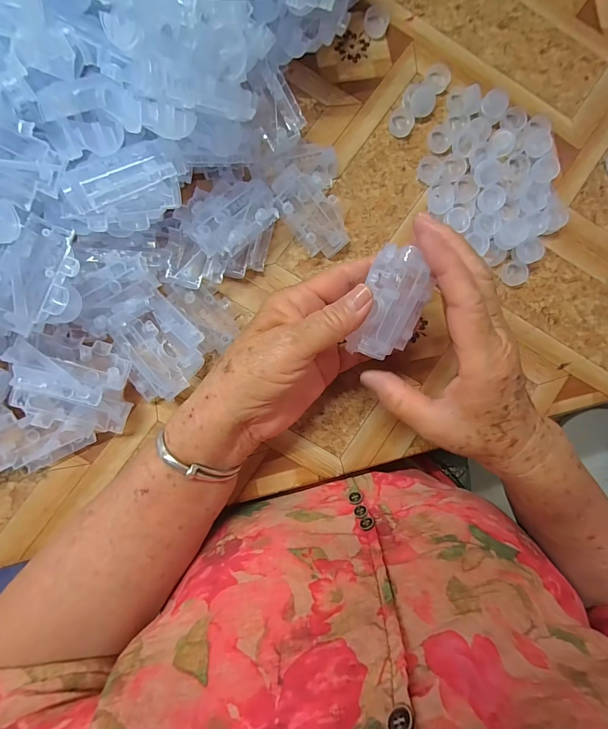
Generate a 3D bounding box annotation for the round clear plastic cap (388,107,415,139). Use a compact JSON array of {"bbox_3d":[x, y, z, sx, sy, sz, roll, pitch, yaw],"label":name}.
[{"bbox_3d":[0.082,-0.204,0.290,0.021,0.006,0.022,0,88,-6],"label":"round clear plastic cap"}]

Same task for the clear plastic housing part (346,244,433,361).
[{"bbox_3d":[0.055,-0.038,0.220,0.043,0.024,0.068,13,105,-21],"label":"clear plastic housing part"}]

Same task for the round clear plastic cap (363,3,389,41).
[{"bbox_3d":[0.060,-0.286,0.287,0.021,0.008,0.022,0,88,-6],"label":"round clear plastic cap"}]

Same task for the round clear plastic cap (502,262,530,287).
[{"bbox_3d":[0.181,-0.078,0.296,0.020,0.007,0.020,0,88,-6],"label":"round clear plastic cap"}]

